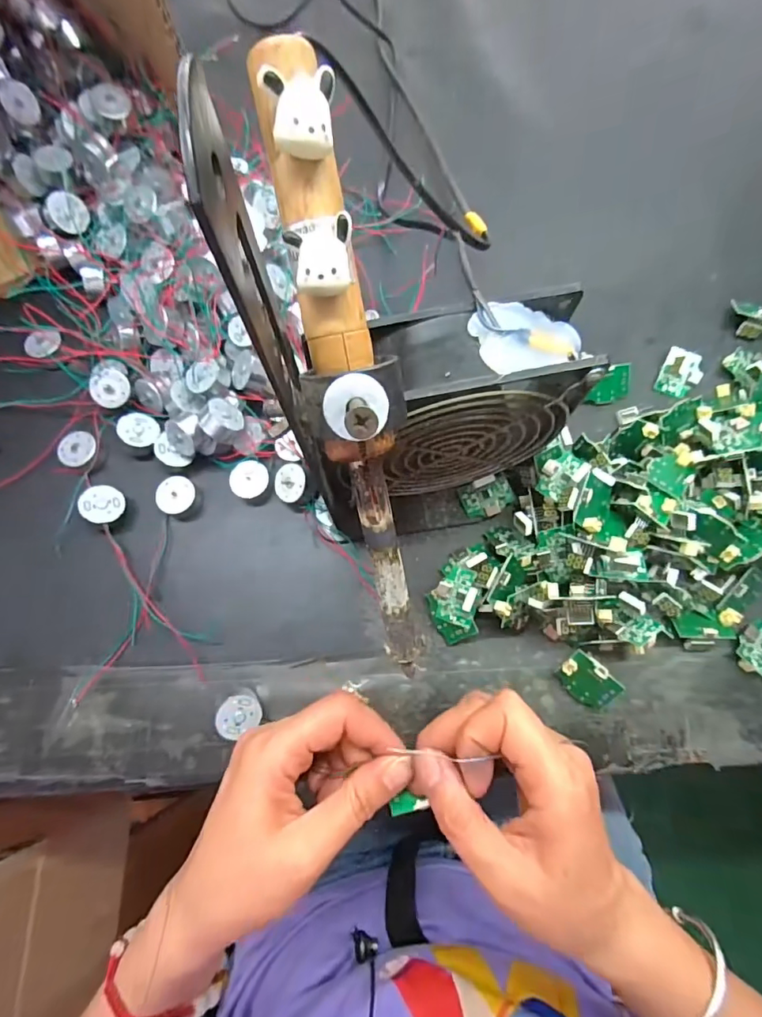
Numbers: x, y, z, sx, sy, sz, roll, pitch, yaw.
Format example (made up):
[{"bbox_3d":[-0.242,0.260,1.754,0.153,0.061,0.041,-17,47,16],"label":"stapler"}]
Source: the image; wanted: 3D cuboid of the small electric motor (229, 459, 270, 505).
[{"bbox_3d":[-0.081,-0.017,0.303,0.024,0.015,0.023,0,75,0],"label":"small electric motor"}]

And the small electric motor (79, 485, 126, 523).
[{"bbox_3d":[-0.169,-0.001,0.295,0.025,0.012,0.025,12,56,-29],"label":"small electric motor"}]

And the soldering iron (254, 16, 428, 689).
[{"bbox_3d":[-0.007,-0.028,0.160,0.022,0.023,0.204,-12,112,-3],"label":"soldering iron"}]

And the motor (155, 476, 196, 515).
[{"bbox_3d":[-0.126,-0.008,0.300,0.021,0.010,0.023,0,75,0],"label":"motor"}]

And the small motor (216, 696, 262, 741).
[{"bbox_3d":[-0.076,0.111,0.263,0.021,0.018,0.019,-32,77,-8],"label":"small motor"}]

